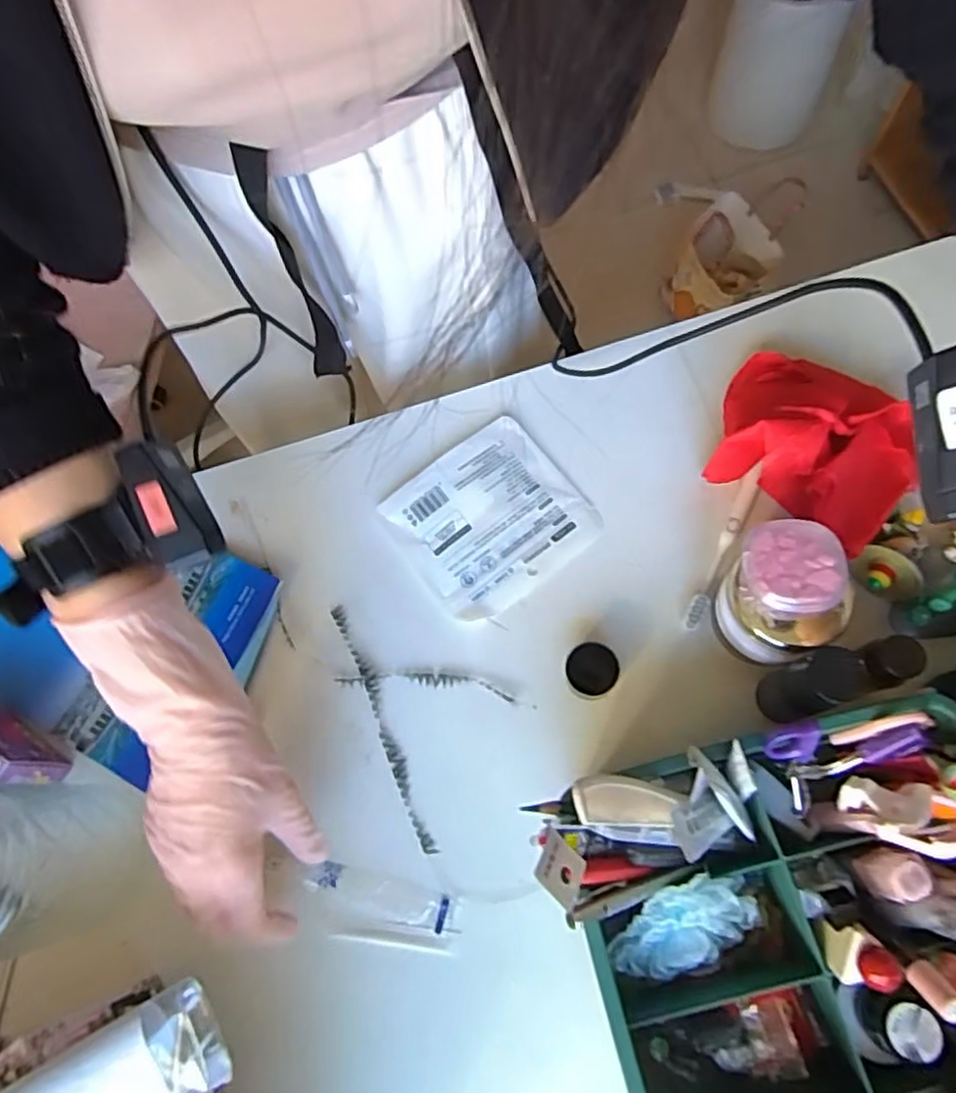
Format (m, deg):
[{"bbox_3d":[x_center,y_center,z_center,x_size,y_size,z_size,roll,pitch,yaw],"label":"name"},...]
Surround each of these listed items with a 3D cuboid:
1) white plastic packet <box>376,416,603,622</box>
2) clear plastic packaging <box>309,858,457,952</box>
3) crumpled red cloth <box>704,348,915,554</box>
[{"bbox_3d":[0.008,-0.022,0.516,0.130,0.012,0.123,-36,71,-8],"label":"white plastic packet"},{"bbox_3d":[-0.065,0.238,0.438,0.100,0.005,0.041,11,71,10],"label":"clear plastic packaging"},{"bbox_3d":[0.241,-0.082,0.479,0.142,0.092,0.127,36,77,15],"label":"crumpled red cloth"}]

